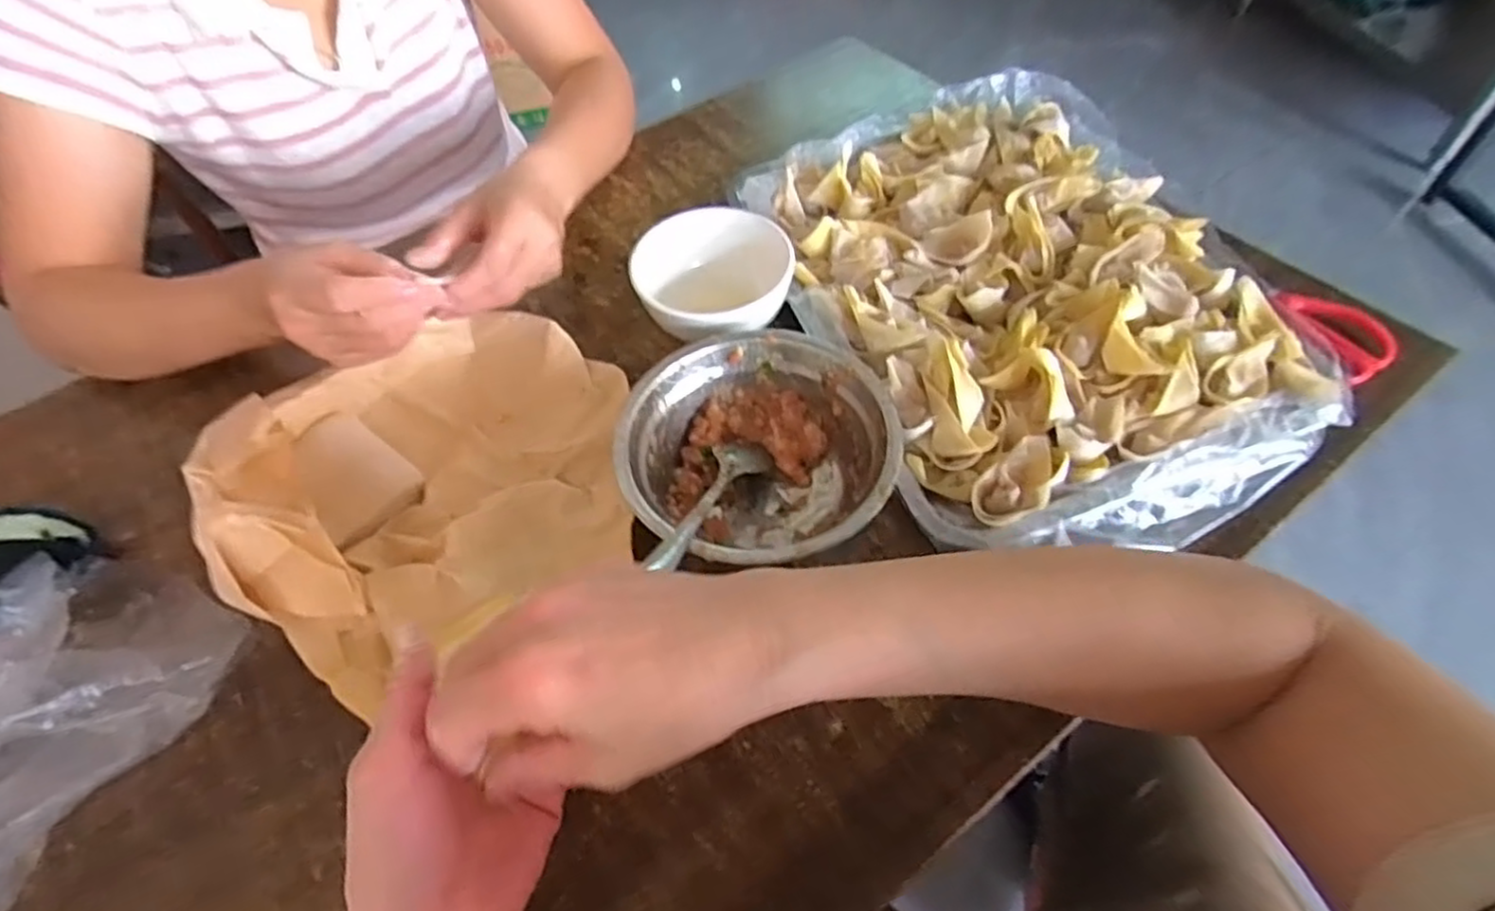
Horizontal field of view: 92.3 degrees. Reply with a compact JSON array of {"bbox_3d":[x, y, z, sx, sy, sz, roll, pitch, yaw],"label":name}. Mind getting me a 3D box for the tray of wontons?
[{"bbox_3d":[0.179,-0.132,0.500,0.292,0.044,0.421,-14,56,-6],"label":"tray of wontons"}]

